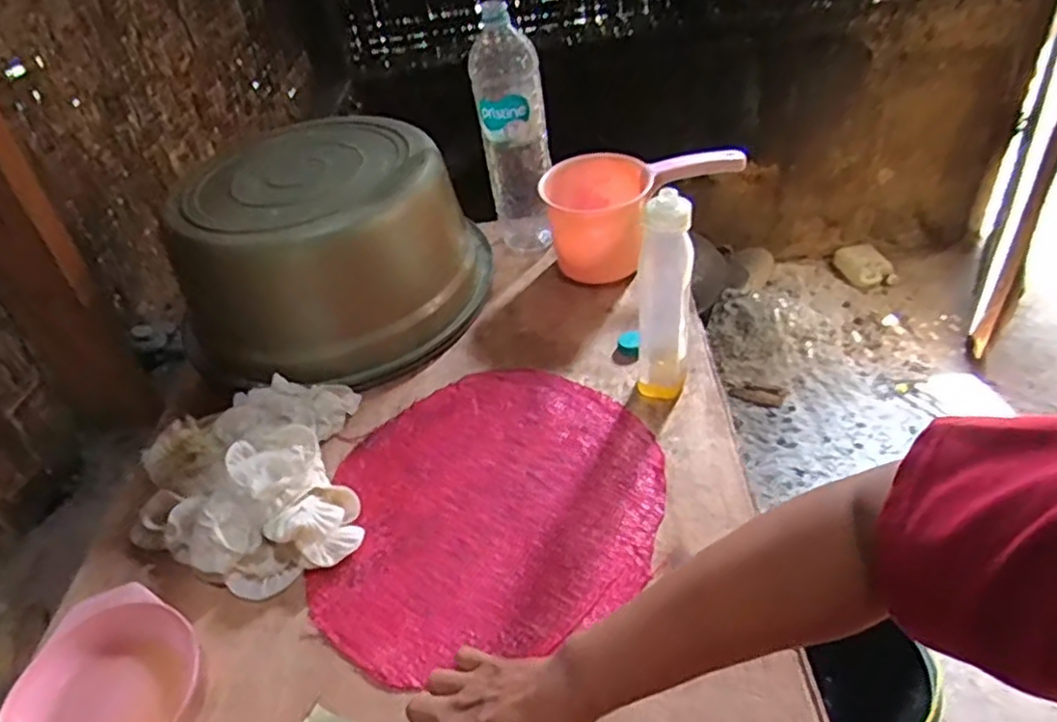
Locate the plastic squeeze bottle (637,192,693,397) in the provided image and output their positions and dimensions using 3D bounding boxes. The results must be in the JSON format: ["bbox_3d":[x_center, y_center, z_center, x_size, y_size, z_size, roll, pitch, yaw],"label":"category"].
[{"bbox_3d":[0.132,-0.055,0.668,0.052,0.219,0.040,-1,41,9],"label":"plastic squeeze bottle"}]

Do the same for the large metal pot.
[{"bbox_3d":[-0.237,-0.144,0.866,0.333,0.193,0.297,-5,41,5],"label":"large metal pot"}]

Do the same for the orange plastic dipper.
[{"bbox_3d":[0.146,-0.192,0.903,0.248,0.145,0.104,-21,42,-13],"label":"orange plastic dipper"}]

